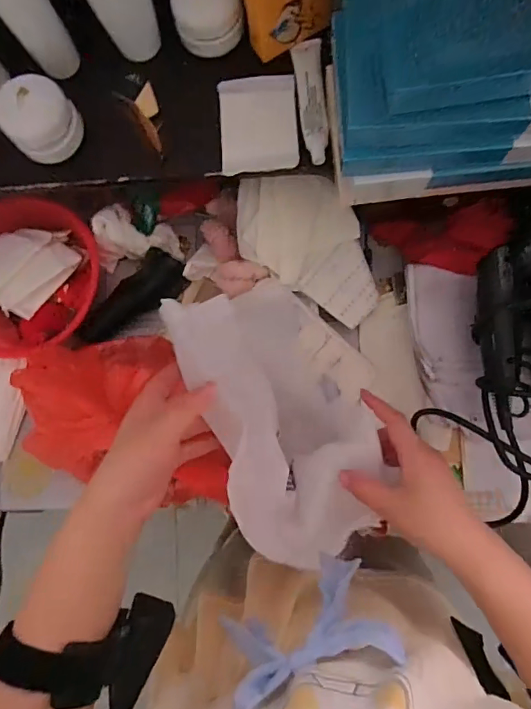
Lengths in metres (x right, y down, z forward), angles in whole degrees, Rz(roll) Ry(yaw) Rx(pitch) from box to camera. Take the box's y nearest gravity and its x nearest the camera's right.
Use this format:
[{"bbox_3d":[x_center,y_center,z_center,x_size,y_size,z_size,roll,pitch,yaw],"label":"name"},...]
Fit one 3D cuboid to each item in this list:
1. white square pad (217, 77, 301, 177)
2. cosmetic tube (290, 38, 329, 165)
[{"bbox_3d":[-0.006,-0.209,0.412,0.069,0.005,0.088,-4,82,4],"label":"white square pad"},{"bbox_3d":[0.041,-0.228,0.408,0.025,0.011,0.119,-4,82,4],"label":"cosmetic tube"}]

